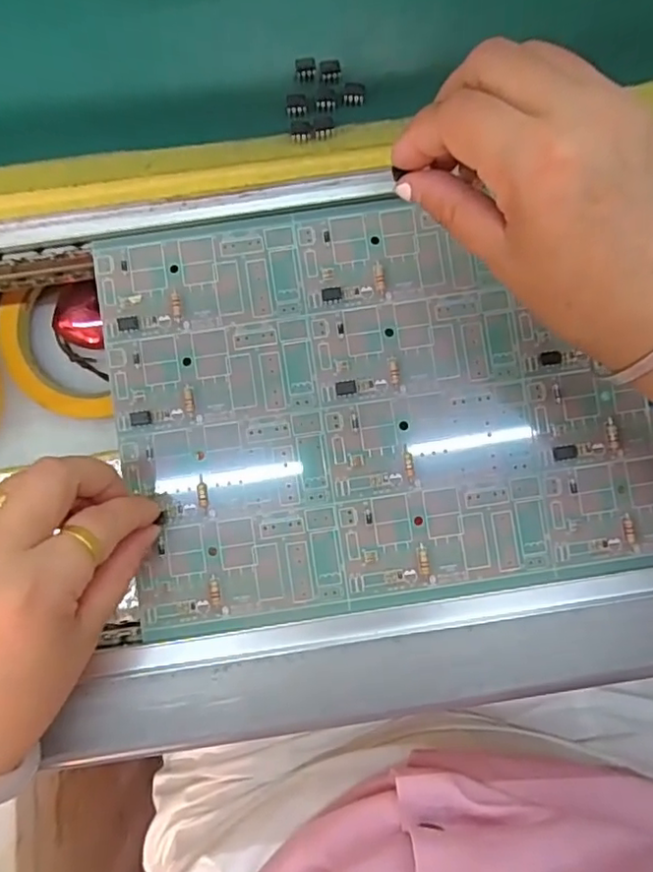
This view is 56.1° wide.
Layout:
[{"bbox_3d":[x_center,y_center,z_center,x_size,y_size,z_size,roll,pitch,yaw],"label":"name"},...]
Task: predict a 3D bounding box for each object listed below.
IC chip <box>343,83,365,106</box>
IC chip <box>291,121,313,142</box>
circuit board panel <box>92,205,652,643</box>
[{"bbox_3d":[0.013,-0.154,0.275,0.010,0.004,0.010,0,89,-1],"label":"IC chip"},{"bbox_3d":[-0.011,-0.137,0.275,0.010,0.004,0.008,-3,90,-1],"label":"IC chip"},{"bbox_3d":[0.038,-0.017,0.287,0.266,0.004,0.182,-8,87,-1],"label":"circuit board panel"}]

